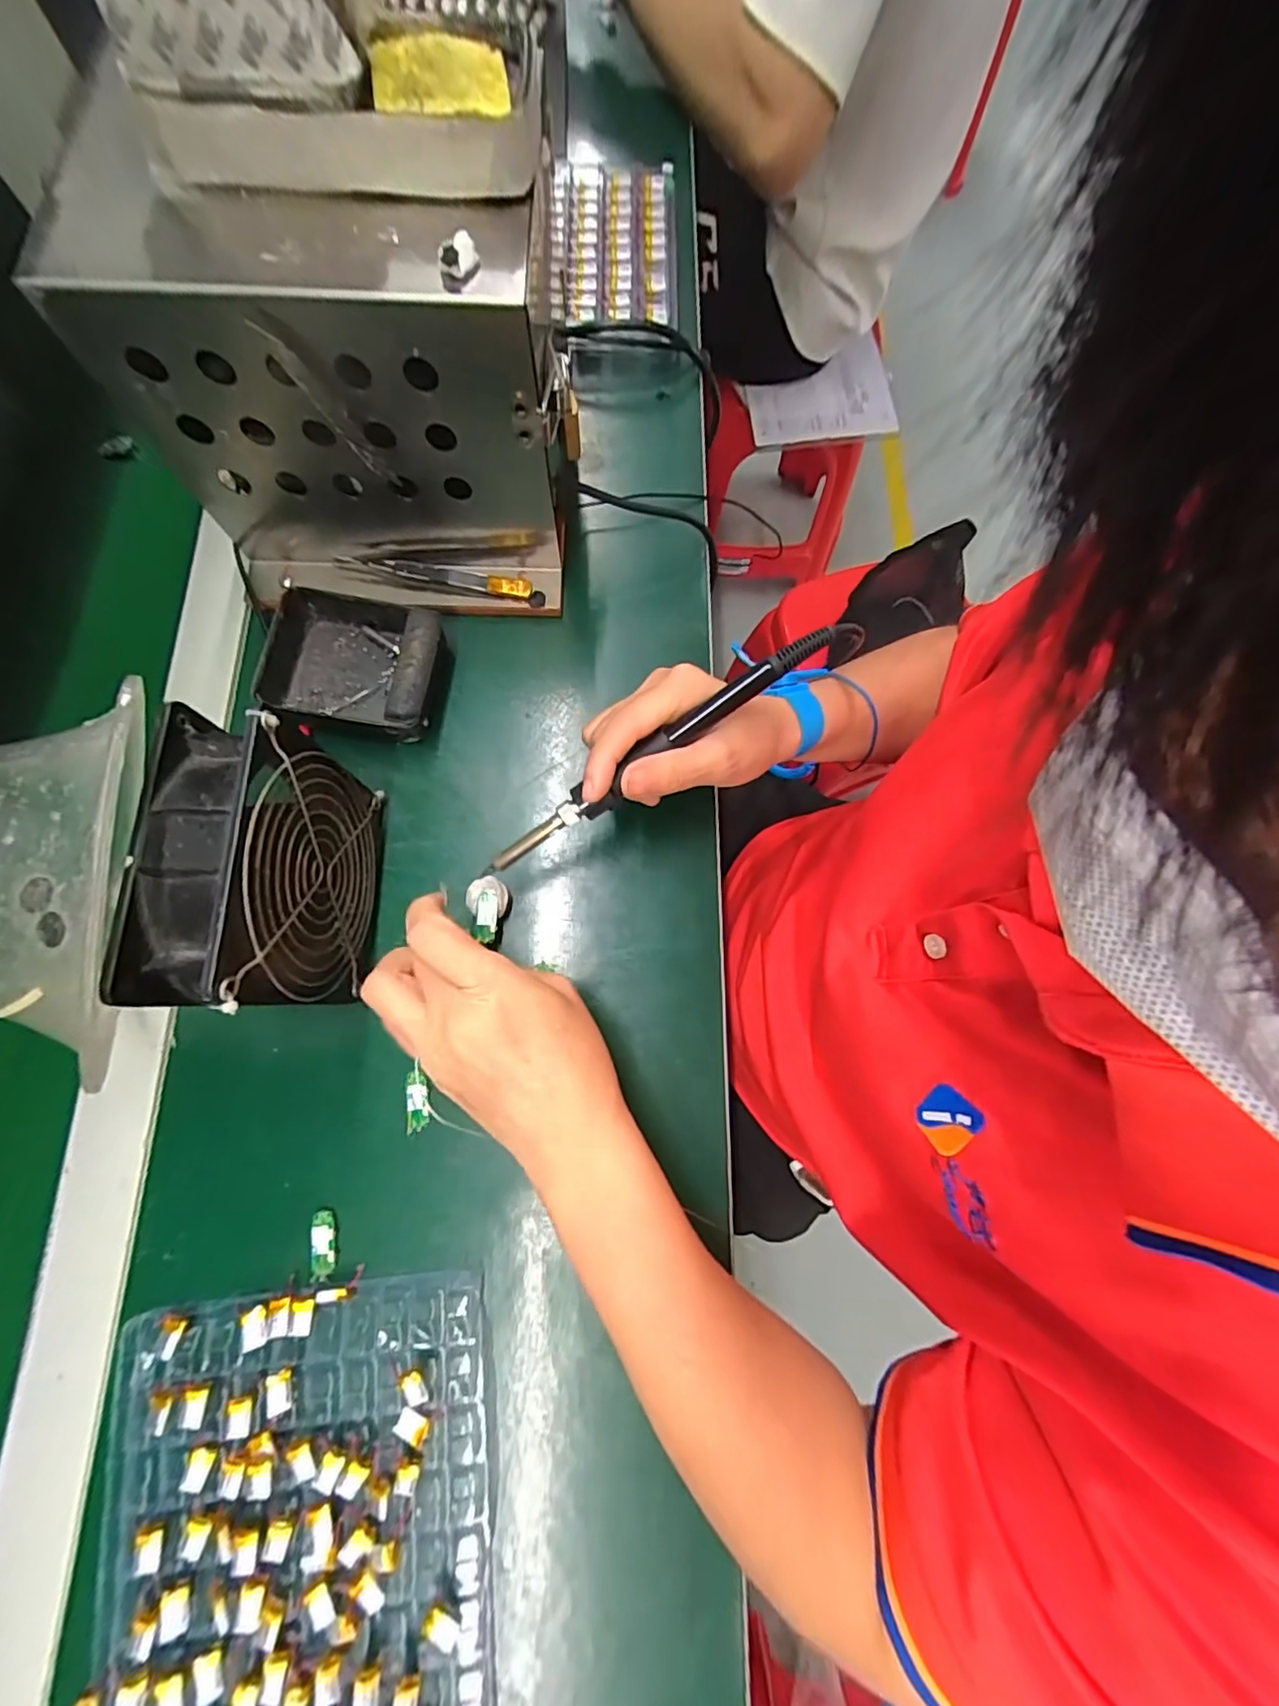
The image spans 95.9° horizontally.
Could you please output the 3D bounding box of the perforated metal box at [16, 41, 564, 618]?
[{"bbox_3d":[-0.145,-0.231,0.306,0.207,0.182,0.105,1,76,-1],"label":"perforated metal box"}]

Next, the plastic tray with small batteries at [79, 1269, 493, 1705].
[{"bbox_3d":[-0.152,0.337,0.251,0.167,0.014,0.249,-5,76,-3],"label":"plastic tray with small batteries"}]

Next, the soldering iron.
[{"bbox_3d":[0.014,-0.053,0.290,0.223,0.023,0.020,-36,79,6],"label":"soldering iron"}]

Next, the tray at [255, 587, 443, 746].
[{"bbox_3d":[-0.170,-0.113,0.348,0.108,0.033,0.086,7,76,0],"label":"tray"}]

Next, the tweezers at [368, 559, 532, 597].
[{"bbox_3d":[-0.120,-0.179,0.374,0.101,0.011,0.011,10,76,1],"label":"tweezers"}]

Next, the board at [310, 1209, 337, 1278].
[{"bbox_3d":[-0.159,0.196,0.289,0.012,0.004,0.027,-12,77,-5],"label":"board"}]

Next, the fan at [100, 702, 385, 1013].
[{"bbox_3d":[-0.170,0.011,0.275,0.048,0.120,0.125,2,76,-1],"label":"fan"}]

